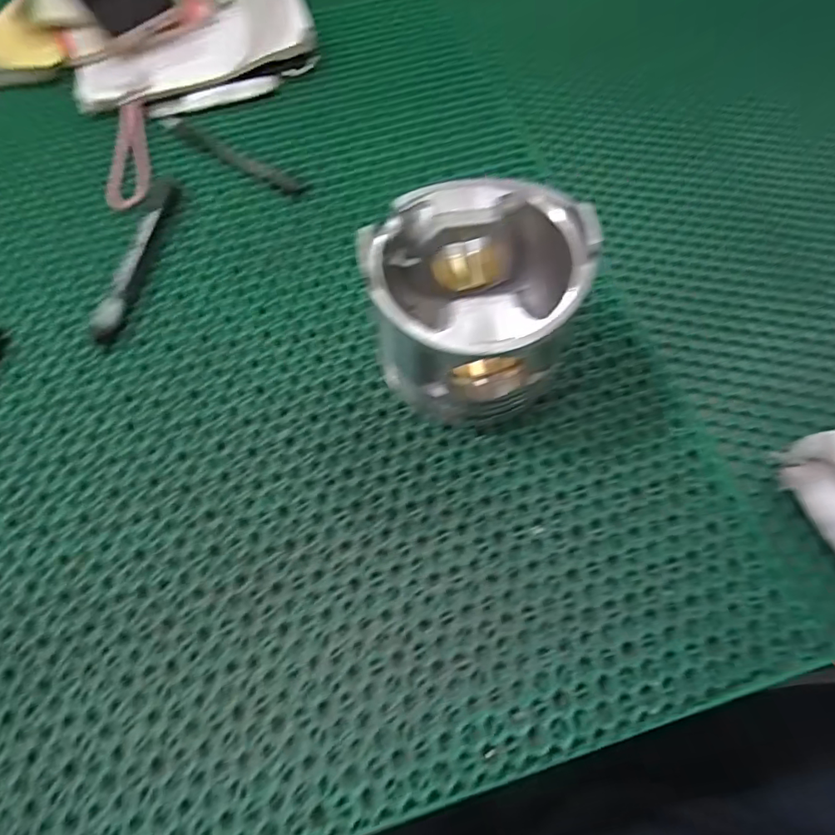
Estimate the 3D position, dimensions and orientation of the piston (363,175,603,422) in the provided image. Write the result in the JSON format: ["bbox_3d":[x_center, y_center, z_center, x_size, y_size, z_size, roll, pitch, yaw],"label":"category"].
[{"bbox_3d":[0.033,-0.060,0.300,0.113,0.094,0.112,0,66,1],"label":"piston"}]

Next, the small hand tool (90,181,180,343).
[{"bbox_3d":[-0.200,-0.121,0.374,0.024,0.022,0.144,4,66,3],"label":"small hand tool"}]

